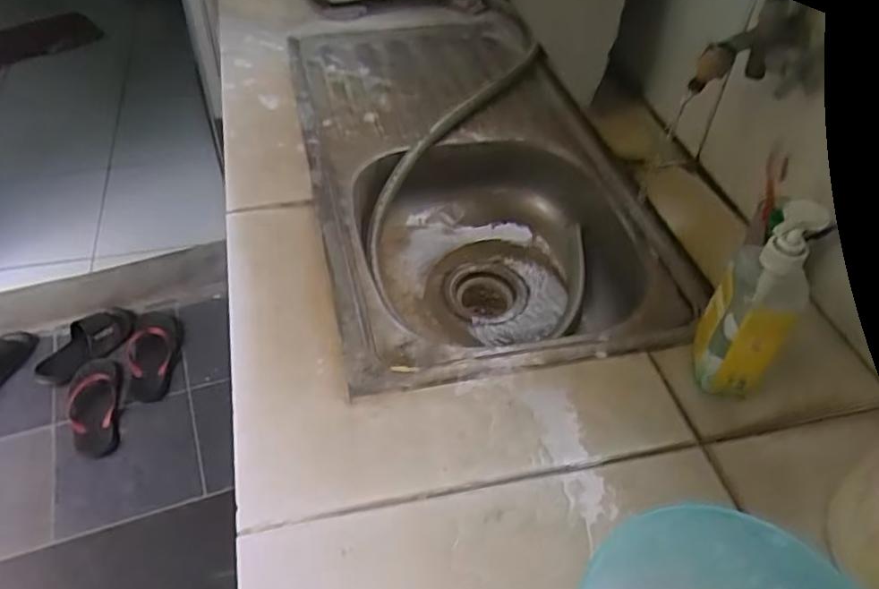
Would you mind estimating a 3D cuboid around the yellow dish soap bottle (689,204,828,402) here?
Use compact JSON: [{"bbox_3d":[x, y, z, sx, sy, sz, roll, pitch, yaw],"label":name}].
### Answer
[{"bbox_3d":[0.267,0.009,0.577,0.066,0.188,0.070,25,50,21],"label":"yellow dish soap bottle"}]

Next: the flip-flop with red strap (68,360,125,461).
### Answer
[{"bbox_3d":[-0.786,0.260,1.545,0.111,0.041,0.249,-12,48,-14],"label":"flip-flop with red strap"}]

